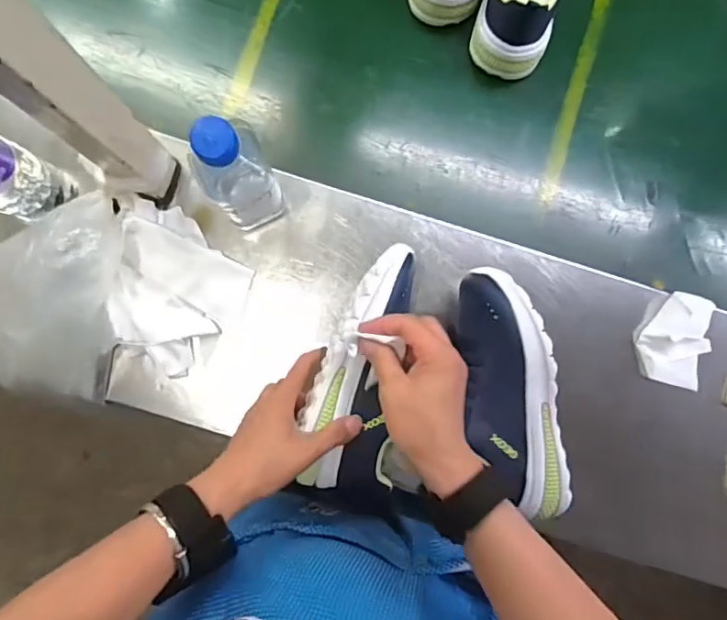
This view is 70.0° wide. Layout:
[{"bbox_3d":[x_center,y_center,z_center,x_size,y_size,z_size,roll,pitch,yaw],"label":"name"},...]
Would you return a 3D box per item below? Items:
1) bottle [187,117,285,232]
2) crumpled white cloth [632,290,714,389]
[{"bbox_3d":[-0.111,-0.112,0.454,0.068,0.184,0.057,-19,86,-4],"label":"bottle"},{"bbox_3d":[0.318,0.030,0.533,0.073,0.042,0.094,10,85,-2],"label":"crumpled white cloth"}]

